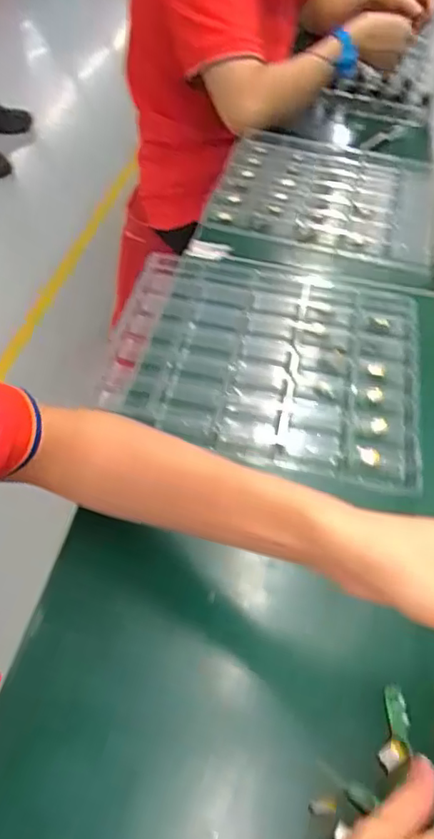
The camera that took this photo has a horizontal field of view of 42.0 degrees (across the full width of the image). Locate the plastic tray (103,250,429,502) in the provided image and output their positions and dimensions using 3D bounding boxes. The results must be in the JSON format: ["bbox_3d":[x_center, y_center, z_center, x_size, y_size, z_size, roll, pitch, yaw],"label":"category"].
[{"bbox_3d":[0.049,-0.066,0.561,0.295,0.026,0.257,12,51,4],"label":"plastic tray"}]

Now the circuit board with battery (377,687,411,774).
[{"bbox_3d":[0.114,0.196,0.359,0.017,0.012,0.049,16,51,7],"label":"circuit board with battery"}]

